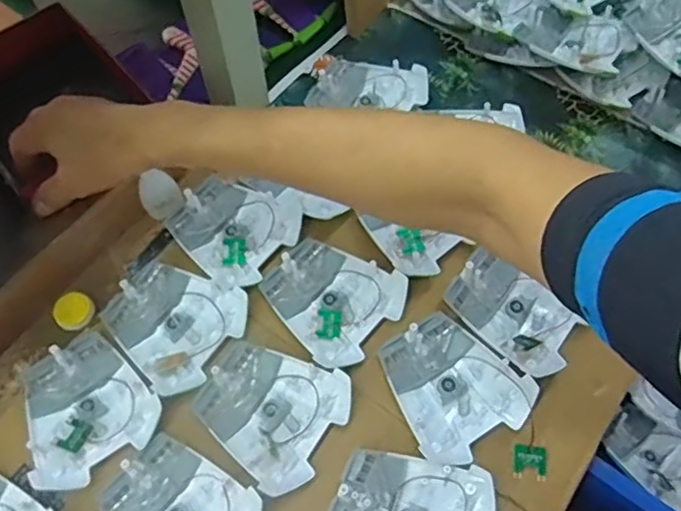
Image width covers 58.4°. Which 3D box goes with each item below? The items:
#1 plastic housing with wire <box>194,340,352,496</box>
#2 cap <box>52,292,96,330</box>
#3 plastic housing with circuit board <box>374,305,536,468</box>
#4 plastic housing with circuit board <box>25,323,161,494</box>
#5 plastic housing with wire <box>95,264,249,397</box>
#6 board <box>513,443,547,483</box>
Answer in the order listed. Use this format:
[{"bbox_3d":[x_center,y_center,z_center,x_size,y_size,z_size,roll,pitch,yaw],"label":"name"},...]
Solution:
[{"bbox_3d":[-0.056,0.119,0.477,0.108,0.012,0.096,30,67,15],"label":"plastic housing with wire"},{"bbox_3d":[-0.230,0.047,0.526,0.031,0.012,0.030,0,63,0],"label":"cap"},{"bbox_3d":[0.087,0.099,0.482,0.094,0.016,0.108,-28,66,-14],"label":"plastic housing with circuit board"},{"bbox_3d":[-0.203,0.116,0.481,0.096,0.017,0.110,-31,67,-15],"label":"plastic housing with circuit board"},{"bbox_3d":[-0.136,0.051,0.510,0.098,0.014,0.106,-39,69,-18],"label":"plastic housing with wire"},{"bbox_3d":[0.145,0.158,0.464,0.025,0.004,0.025,7,63,4],"label":"board"}]

